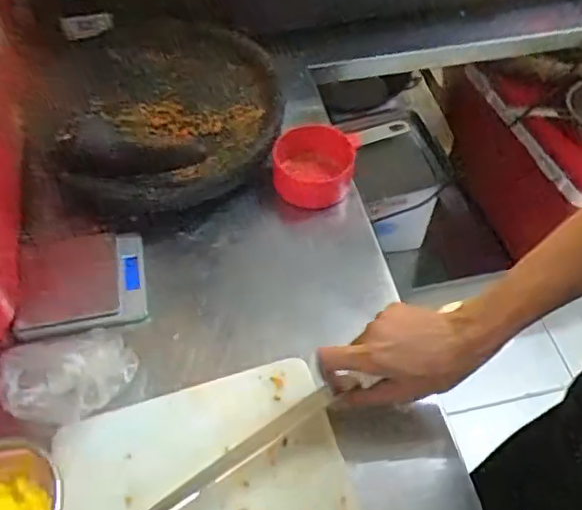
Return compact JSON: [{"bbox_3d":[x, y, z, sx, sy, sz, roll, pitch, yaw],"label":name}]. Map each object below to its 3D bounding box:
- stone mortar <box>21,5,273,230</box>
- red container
[{"bbox_3d":[-0.161,-0.169,0.708,0.292,0.089,0.302,8,55,6],"label":"stone mortar"},{"bbox_3d":[0.028,-0.099,0.678,0.095,0.058,0.083,2,55,1],"label":"red container"}]

